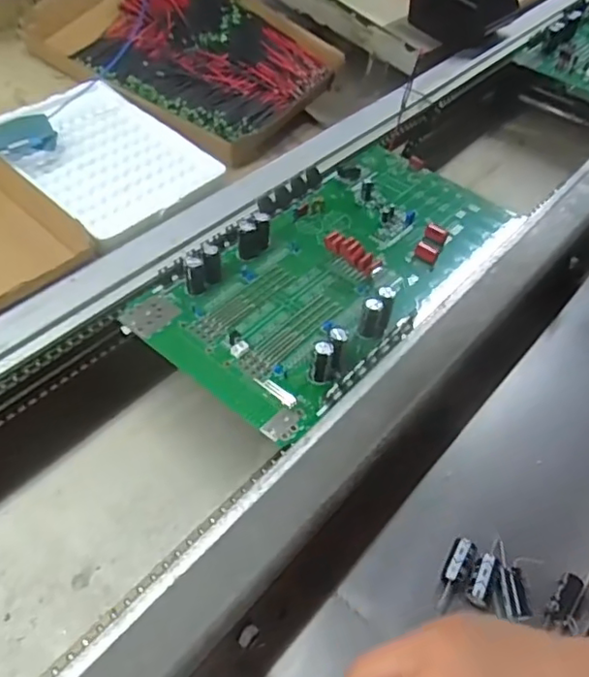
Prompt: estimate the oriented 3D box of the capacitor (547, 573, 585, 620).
[{"bbox_3d":[0.179,0.170,0.399,0.014,0.011,0.031,31,55,19],"label":"capacitor"}]

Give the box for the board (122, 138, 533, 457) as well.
[{"bbox_3d":[0.043,-0.079,0.533,0.182,0.036,0.359,35,57,22],"label":"board"}]

